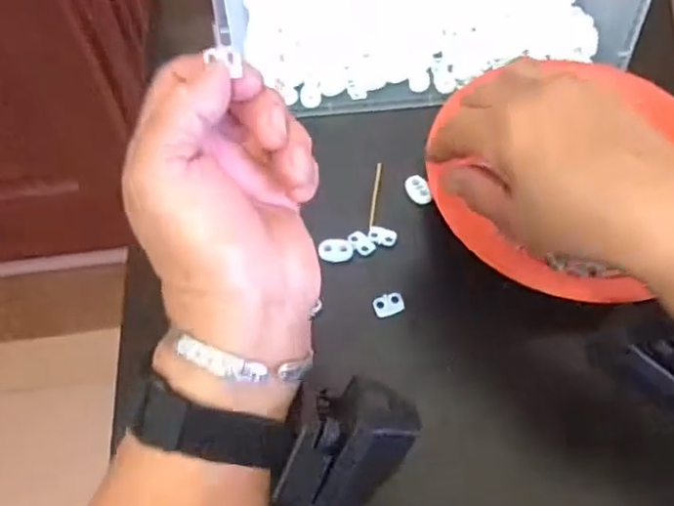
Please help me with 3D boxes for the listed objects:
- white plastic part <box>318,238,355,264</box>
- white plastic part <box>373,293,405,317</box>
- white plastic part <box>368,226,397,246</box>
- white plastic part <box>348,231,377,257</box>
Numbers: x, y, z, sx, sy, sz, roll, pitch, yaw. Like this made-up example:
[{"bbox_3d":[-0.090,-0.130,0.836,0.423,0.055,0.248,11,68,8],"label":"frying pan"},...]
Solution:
[{"bbox_3d":[-0.001,-0.002,0.408,0.021,0.009,0.013,-7,61,-5],"label":"white plastic part"},{"bbox_3d":[0.032,0.032,0.389,0.019,0.004,0.014,-20,62,-12],"label":"white plastic part"},{"bbox_3d":[0.031,-0.012,0.416,0.018,0.004,0.013,8,60,4],"label":"white plastic part"},{"bbox_3d":[0.016,-0.007,0.412,0.013,0.005,0.019,-38,67,-20],"label":"white plastic part"}]

